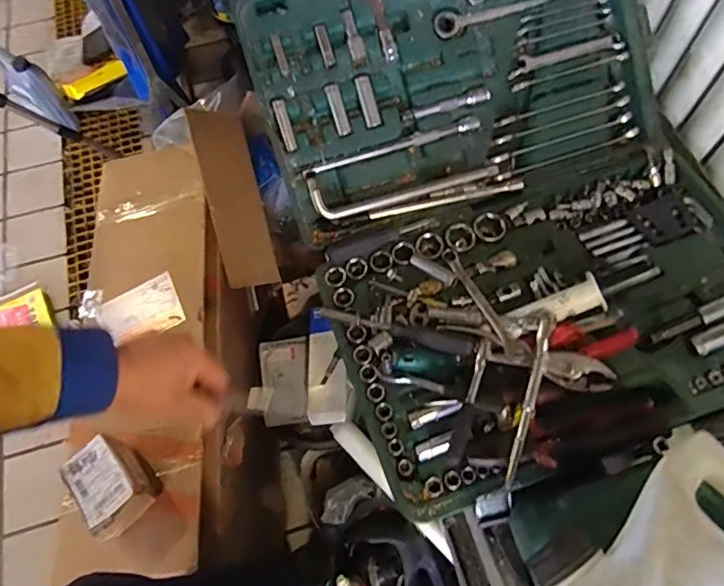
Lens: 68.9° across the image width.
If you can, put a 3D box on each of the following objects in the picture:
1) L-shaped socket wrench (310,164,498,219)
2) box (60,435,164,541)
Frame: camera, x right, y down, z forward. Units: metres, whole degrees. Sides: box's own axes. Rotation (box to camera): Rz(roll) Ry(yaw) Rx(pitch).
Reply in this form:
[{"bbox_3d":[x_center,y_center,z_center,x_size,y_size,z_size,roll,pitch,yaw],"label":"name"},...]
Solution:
[{"bbox_3d":[0.058,-0.135,0.709,0.260,0.018,0.053,-6,105,-10],"label":"L-shaped socket wrench"},{"bbox_3d":[-0.393,0.300,0.825,0.141,0.074,0.107,42,72,19],"label":"box"}]

